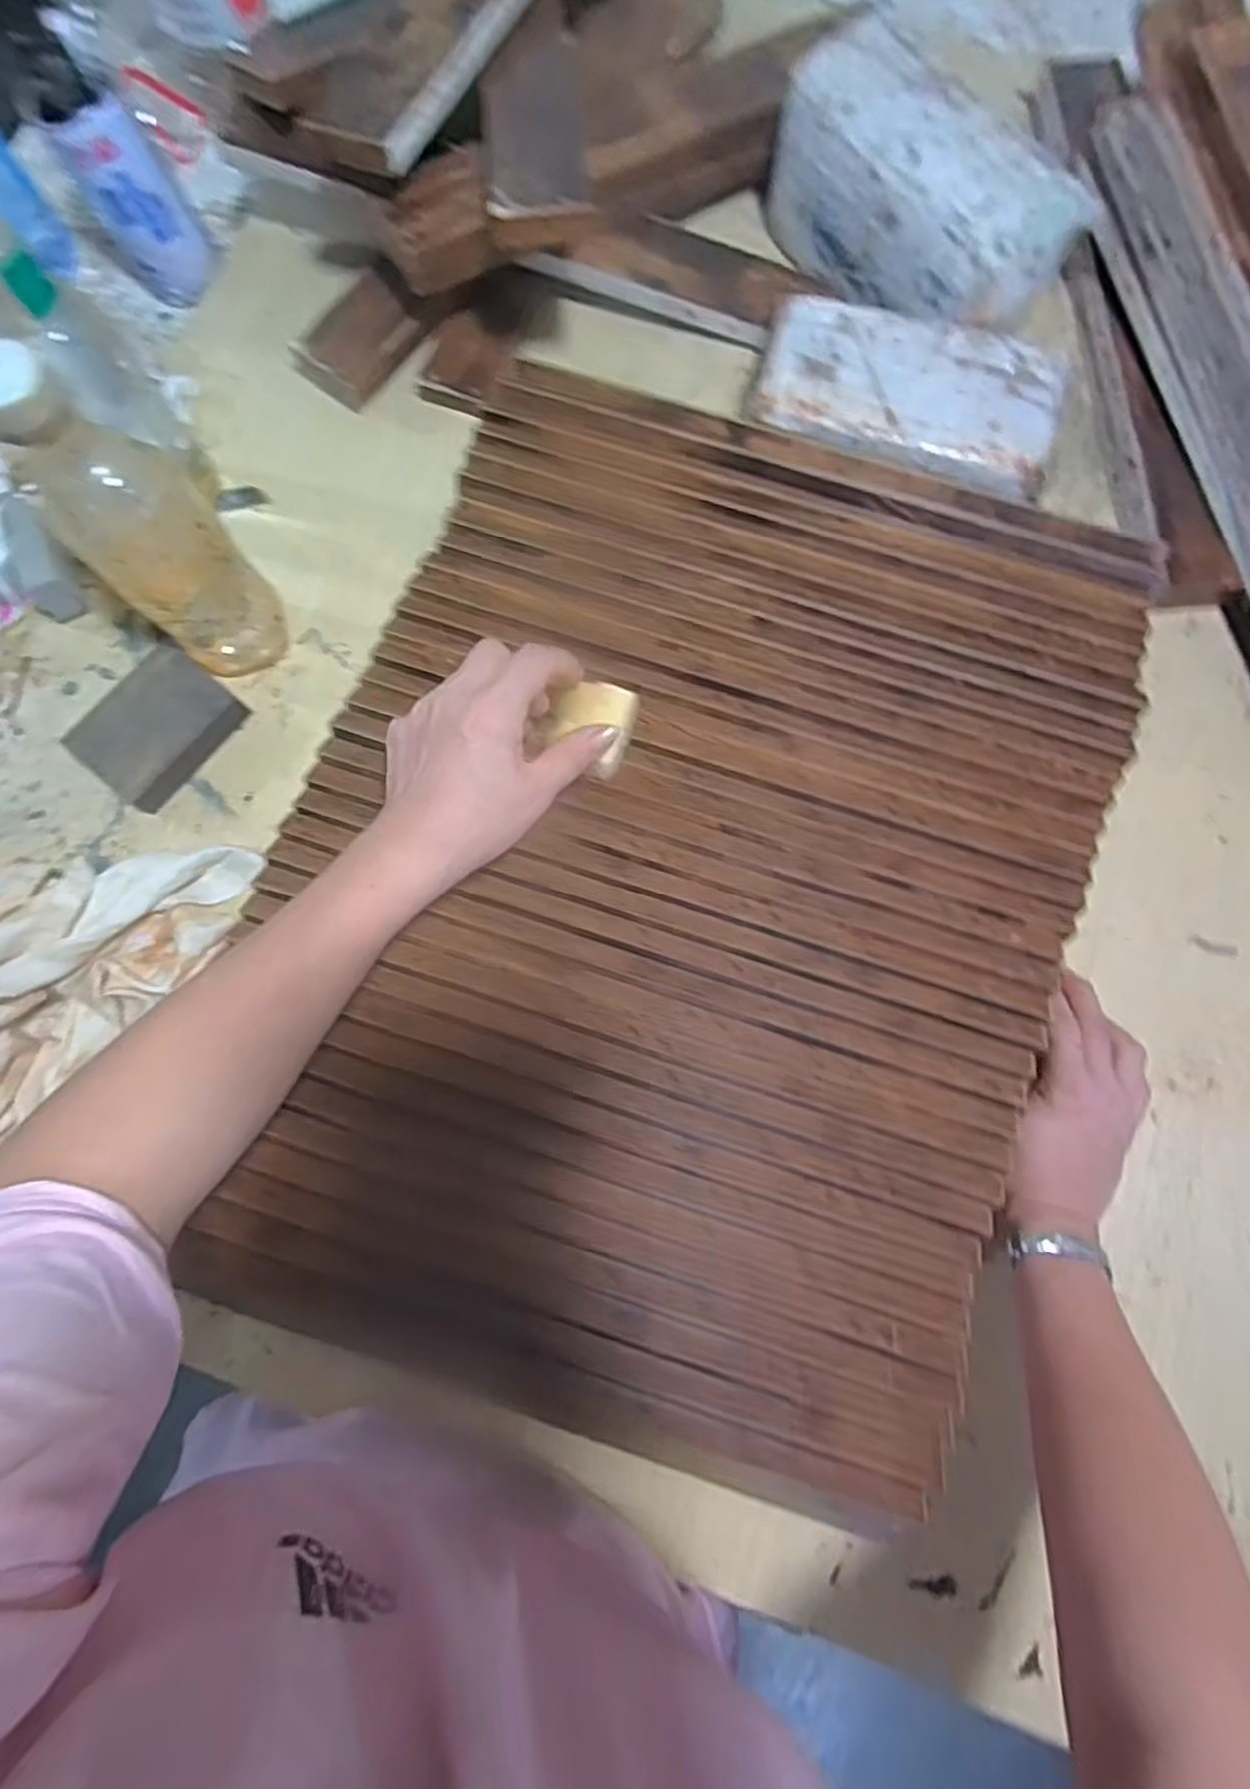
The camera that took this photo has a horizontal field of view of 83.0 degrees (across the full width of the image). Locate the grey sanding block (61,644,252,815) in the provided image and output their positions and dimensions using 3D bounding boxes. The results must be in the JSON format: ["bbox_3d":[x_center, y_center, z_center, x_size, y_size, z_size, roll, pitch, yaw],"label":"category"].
[{"bbox_3d":[-0.316,-0.114,0.481,0.066,0.032,0.098,43,82,7],"label":"grey sanding block"}]

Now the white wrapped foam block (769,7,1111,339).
[{"bbox_3d":[0.209,-0.499,0.512,0.107,0.089,0.221,-40,82,-7],"label":"white wrapped foam block"}]

